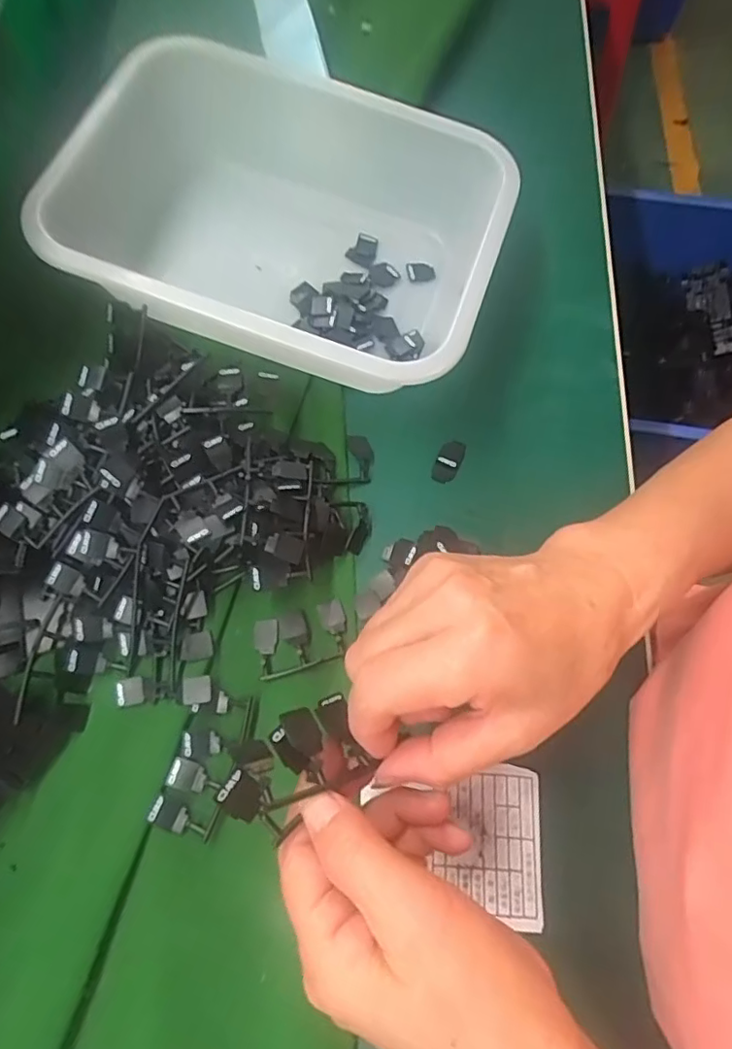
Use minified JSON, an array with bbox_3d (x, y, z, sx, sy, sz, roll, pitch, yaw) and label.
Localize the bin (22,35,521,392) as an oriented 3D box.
[{"bbox_3d":[-0.054,-0.181,0.347,0.266,0.075,0.181,18,71,7],"label":"bin"}]

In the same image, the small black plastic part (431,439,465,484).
[{"bbox_3d":[0.050,-0.039,0.342,0.014,0.006,0.029,23,72,9],"label":"small black plastic part"}]

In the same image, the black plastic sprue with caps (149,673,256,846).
[{"bbox_3d":[-0.084,0.116,0.285,0.036,0.006,0.070,14,71,6],"label":"black plastic sprue with caps"}]

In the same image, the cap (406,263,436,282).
[{"bbox_3d":[0.038,-0.173,0.388,0.020,0.006,0.012,-7,70,-1],"label":"cap"}]

